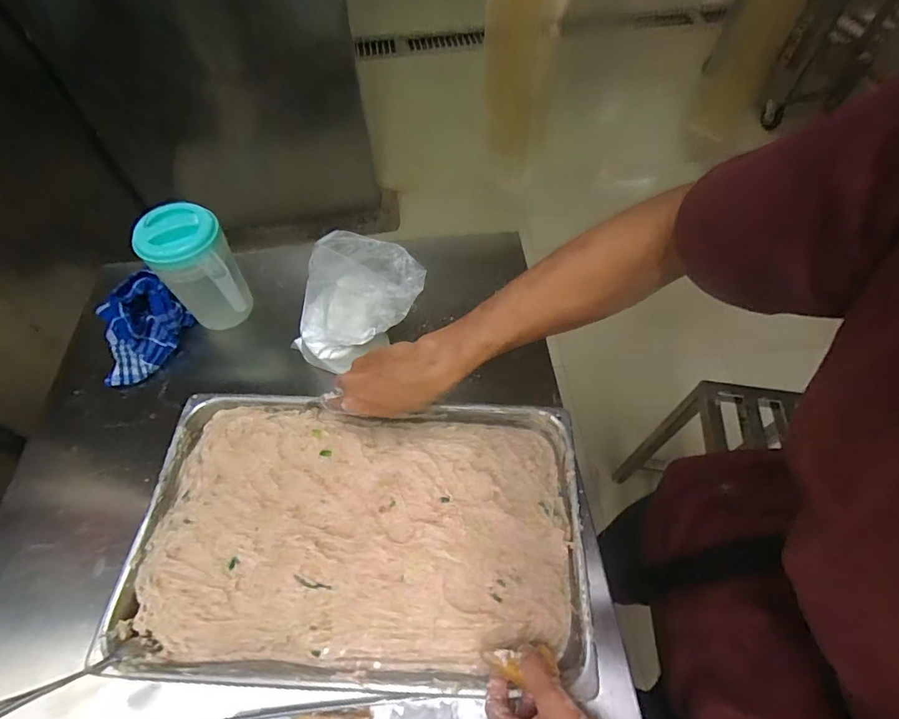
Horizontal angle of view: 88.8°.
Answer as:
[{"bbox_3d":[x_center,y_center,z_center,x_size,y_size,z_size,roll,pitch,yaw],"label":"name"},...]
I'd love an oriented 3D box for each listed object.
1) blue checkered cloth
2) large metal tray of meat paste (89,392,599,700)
[{"bbox_3d":[-0.491,-0.051,0.729,0.139,0.089,0.133,-22,59,-12],"label":"blue checkered cloth"},{"bbox_3d":[-0.107,0.199,0.558,0.520,0.060,0.321,0,59,4],"label":"large metal tray of meat paste"}]

